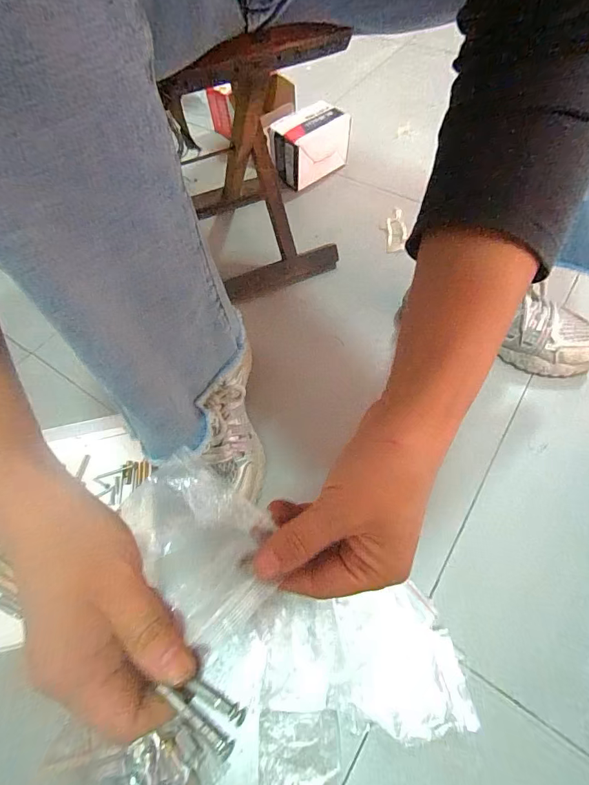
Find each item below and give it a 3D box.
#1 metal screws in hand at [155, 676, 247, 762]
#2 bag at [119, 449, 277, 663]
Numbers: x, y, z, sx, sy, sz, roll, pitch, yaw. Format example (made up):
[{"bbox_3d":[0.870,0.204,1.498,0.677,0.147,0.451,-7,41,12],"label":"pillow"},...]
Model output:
[{"bbox_3d":[-0.038,0.127,0.156,0.037,0.004,0.015,19,62,25],"label":"metal screws in hand"},{"bbox_3d":[-0.051,0.077,0.205,0.060,0.009,0.093,-40,66,-19],"label":"bag"}]

